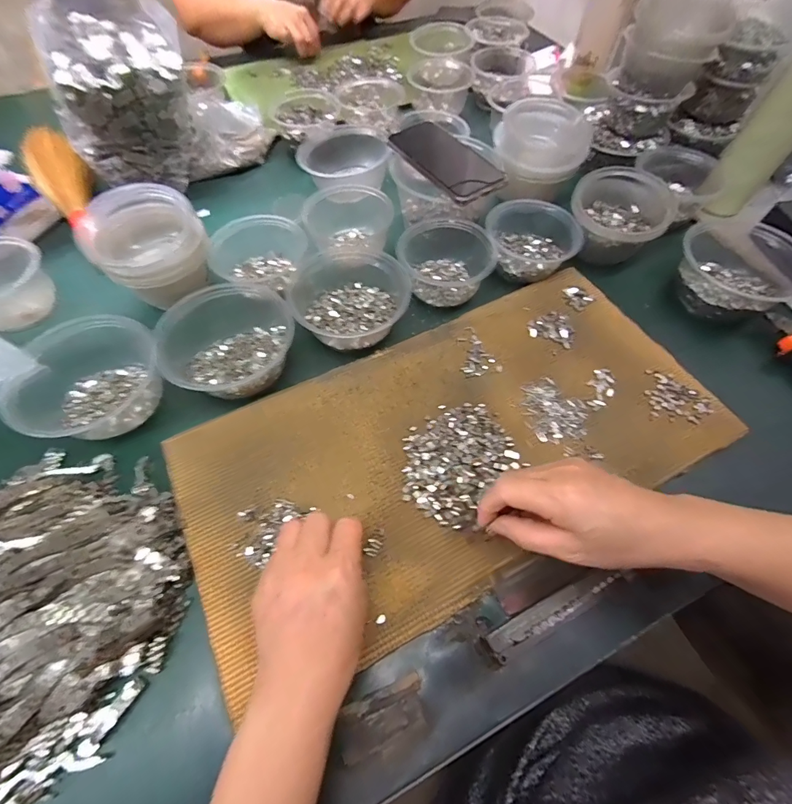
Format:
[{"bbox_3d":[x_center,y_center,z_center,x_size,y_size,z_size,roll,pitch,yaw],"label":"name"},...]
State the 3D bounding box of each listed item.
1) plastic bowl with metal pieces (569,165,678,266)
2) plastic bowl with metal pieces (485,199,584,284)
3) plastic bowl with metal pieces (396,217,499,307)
[{"bbox_3d":[0.286,-0.239,0.504,0.112,0.065,0.114,0,62,-1],"label":"plastic bowl with metal pieces"},{"bbox_3d":[0.172,-0.210,0.498,0.114,0.048,0.103,19,64,9],"label":"plastic bowl with metal pieces"},{"bbox_3d":[0.062,-0.175,0.473,0.098,0.060,0.098,0,62,-1],"label":"plastic bowl with metal pieces"}]

